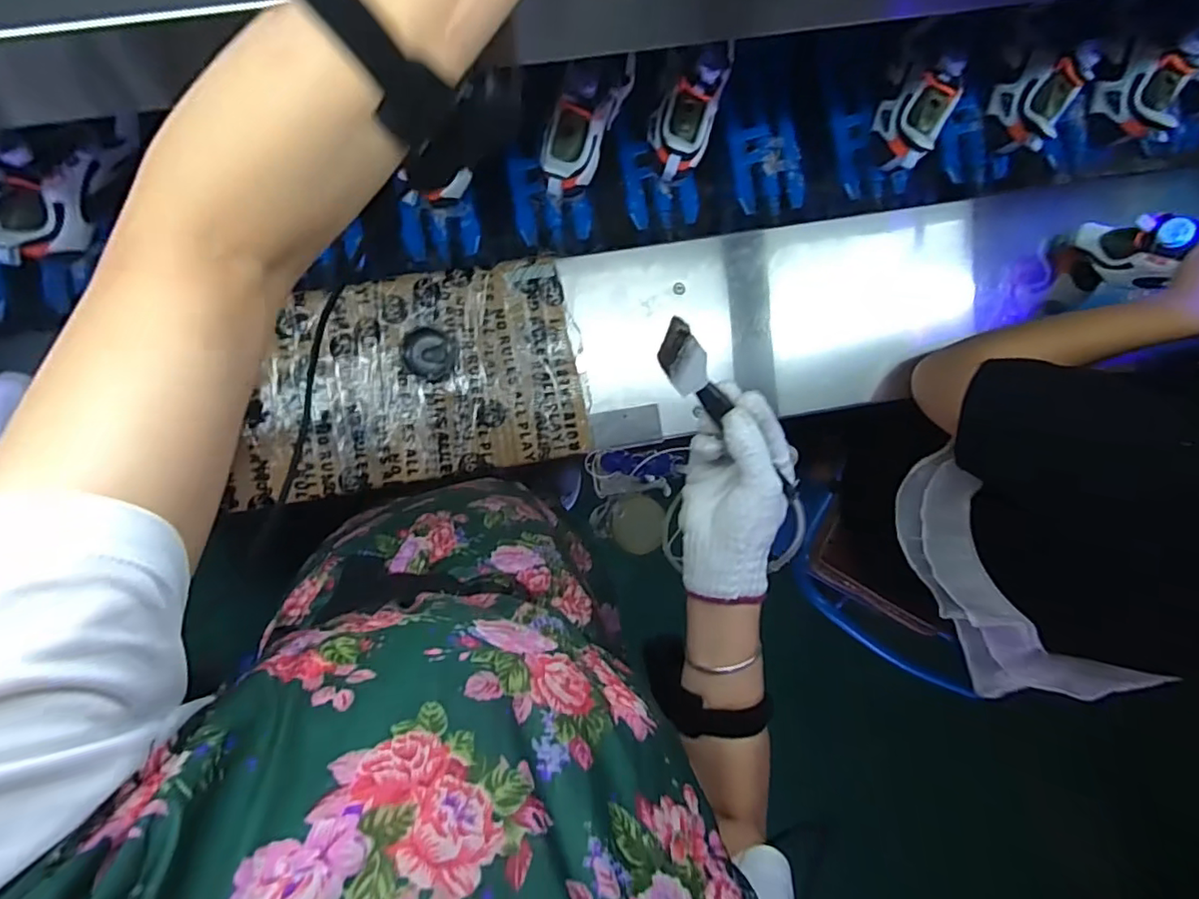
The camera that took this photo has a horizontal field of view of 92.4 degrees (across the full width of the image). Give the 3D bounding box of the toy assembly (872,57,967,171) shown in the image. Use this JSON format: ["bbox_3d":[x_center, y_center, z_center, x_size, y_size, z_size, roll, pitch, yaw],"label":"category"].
[{"bbox_3d":[0.379,-0.411,0.692,0.072,0.081,0.137,25,91,-8],"label":"toy assembly"}]

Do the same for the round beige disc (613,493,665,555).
[{"bbox_3d":[0.050,0.096,0.739,0.063,0.019,0.074,4,93,-6],"label":"round beige disc"}]

